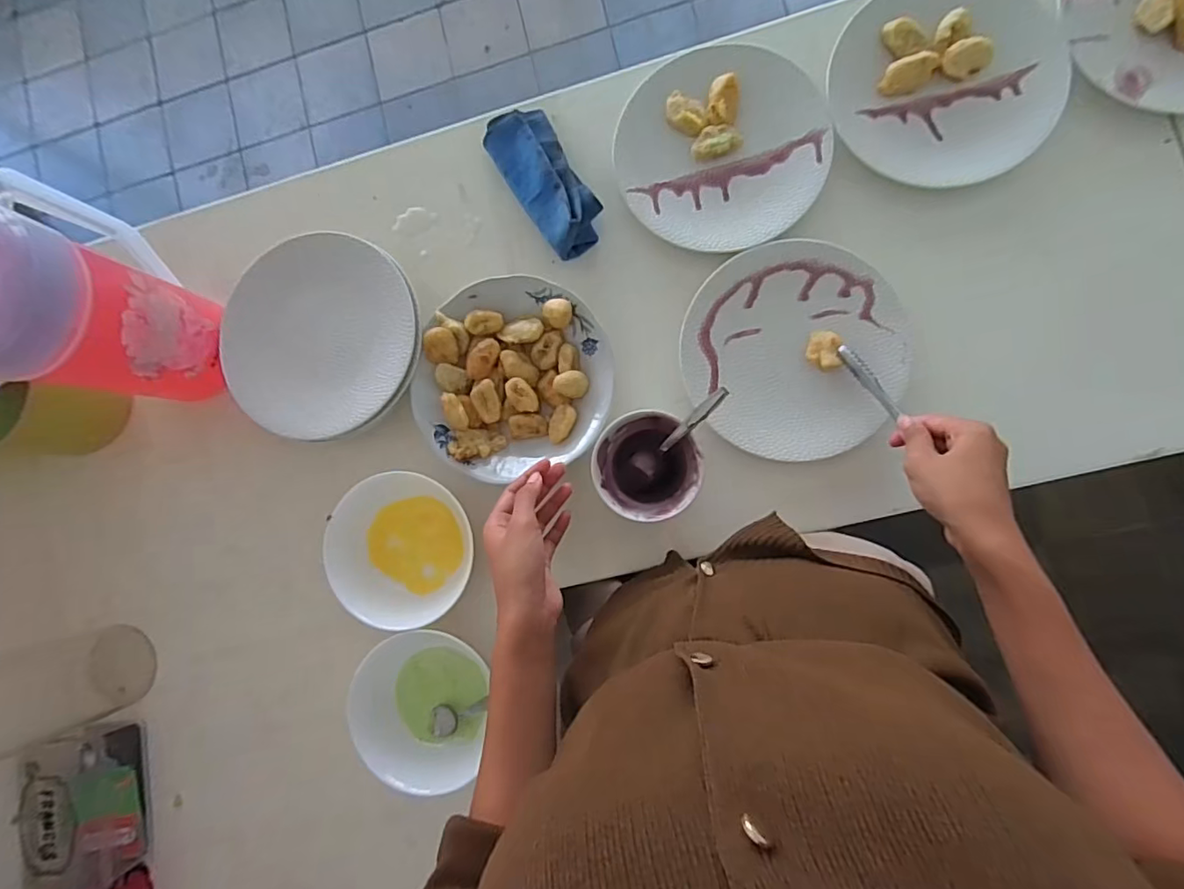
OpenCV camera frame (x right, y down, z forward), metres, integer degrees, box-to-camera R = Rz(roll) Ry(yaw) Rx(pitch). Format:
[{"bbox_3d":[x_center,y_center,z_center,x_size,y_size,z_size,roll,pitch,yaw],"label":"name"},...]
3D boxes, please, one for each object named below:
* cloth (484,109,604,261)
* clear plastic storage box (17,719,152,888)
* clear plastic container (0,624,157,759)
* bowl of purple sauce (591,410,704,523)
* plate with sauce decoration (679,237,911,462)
[{"bbox_3d":[-0.049,-0.269,0.559,0.066,0.053,0.160,-31,84,5],"label":"cloth"},{"bbox_3d":[-0.517,0.370,0.574,0.058,0.085,0.149,-7,85,8],"label":"clear plastic storage box"},{"bbox_3d":[-0.542,0.241,0.519,0.098,0.214,0.087,-21,85,6],"label":"clear plastic container"},{"bbox_3d":[0.053,0.020,0.525,0.093,0.067,0.094,0,87,7],"label":"bowl of purple sauce"},{"bbox_3d":[0.191,-0.089,0.526,0.195,0.016,0.202,-1,86,9],"label":"plate with sauce decoration"}]

